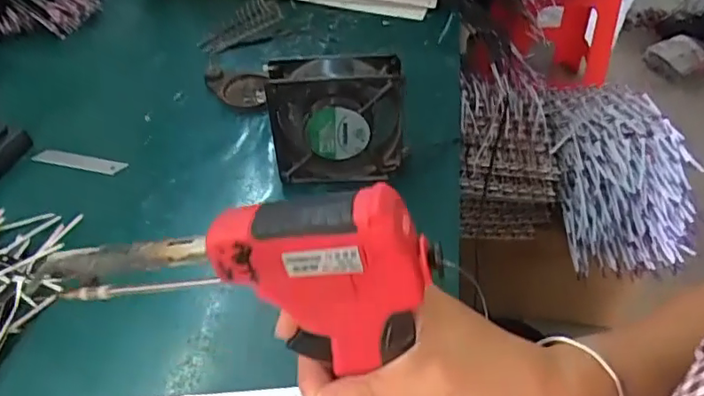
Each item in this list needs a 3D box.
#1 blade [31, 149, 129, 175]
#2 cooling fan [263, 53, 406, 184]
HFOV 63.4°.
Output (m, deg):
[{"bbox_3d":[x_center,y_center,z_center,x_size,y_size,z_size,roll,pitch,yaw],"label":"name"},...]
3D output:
[{"bbox_3d":[-0.286,-0.038,0.595,0.100,0.004,0.018,9,58,7],"label":"blade"},{"bbox_3d":[-0.013,-0.070,0.539,0.123,0.118,0.044,-2,44,0],"label":"cooling fan"}]

